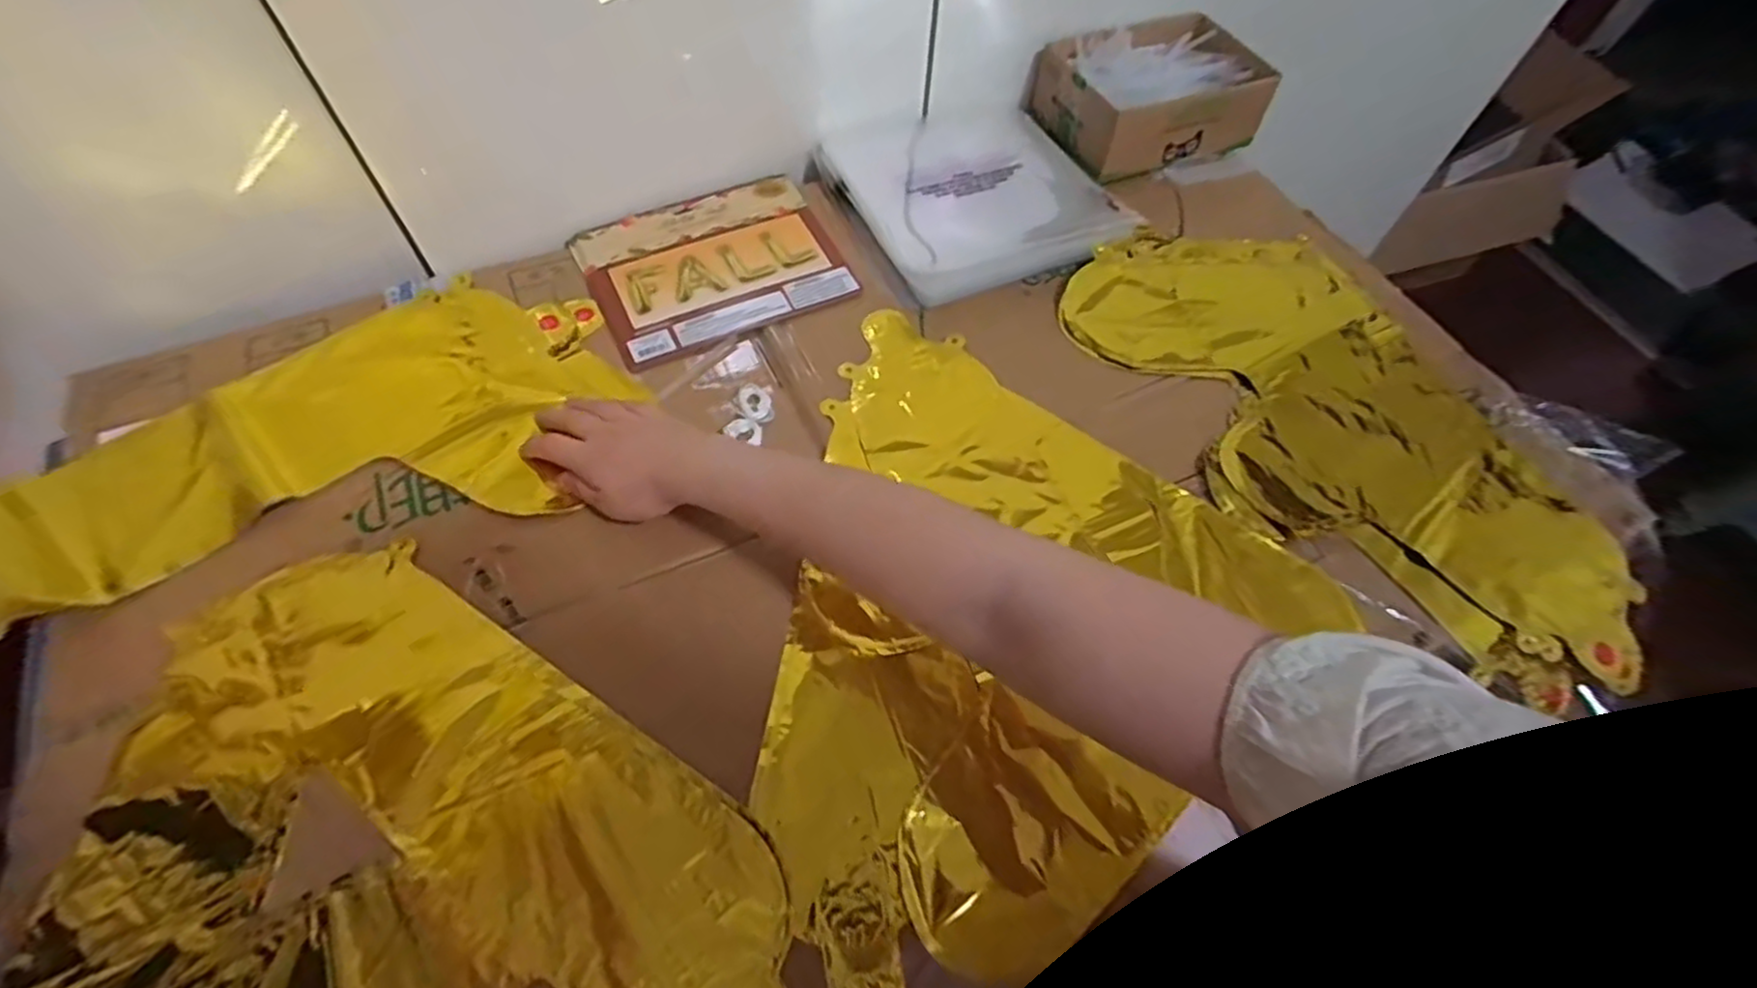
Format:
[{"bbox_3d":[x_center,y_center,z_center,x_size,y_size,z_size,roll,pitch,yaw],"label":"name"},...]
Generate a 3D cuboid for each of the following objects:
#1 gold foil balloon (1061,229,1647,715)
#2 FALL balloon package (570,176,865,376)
[{"bbox_3d":[0.358,-0.046,0.577,0.272,0.040,0.457,-25,64,-17],"label":"gold foil balloon"},{"bbox_3d":[-0.134,-0.191,0.613,0.195,0.004,0.159,-23,64,-16],"label":"FALL balloon package"}]

